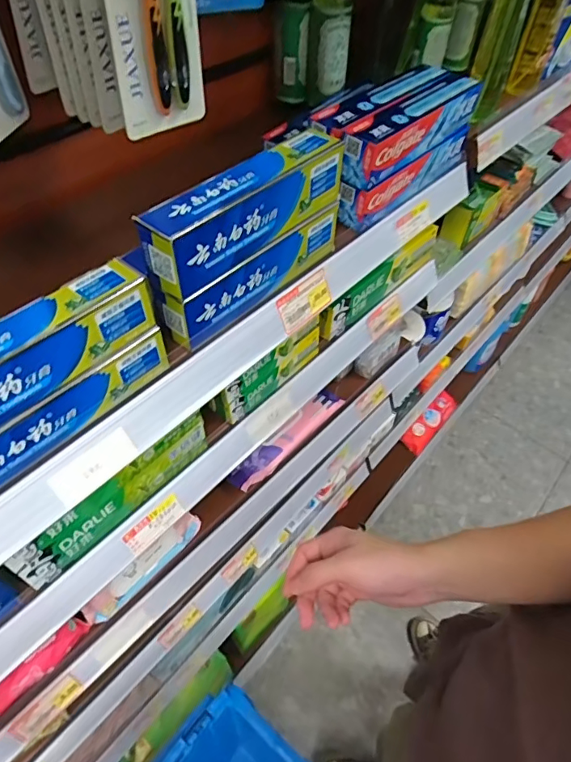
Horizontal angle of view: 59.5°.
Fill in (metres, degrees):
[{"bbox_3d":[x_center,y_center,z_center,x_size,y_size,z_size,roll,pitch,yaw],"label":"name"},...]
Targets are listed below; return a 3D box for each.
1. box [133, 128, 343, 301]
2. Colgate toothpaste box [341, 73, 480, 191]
[{"bbox_3d":[-0.029,-0.138,0.396,0.037,0.055,0.185,36,58,23],"label":"box"},{"bbox_3d":[0.133,-0.268,0.521,0.045,0.052,0.204,37,59,24],"label":"Colgate toothpaste box"}]

